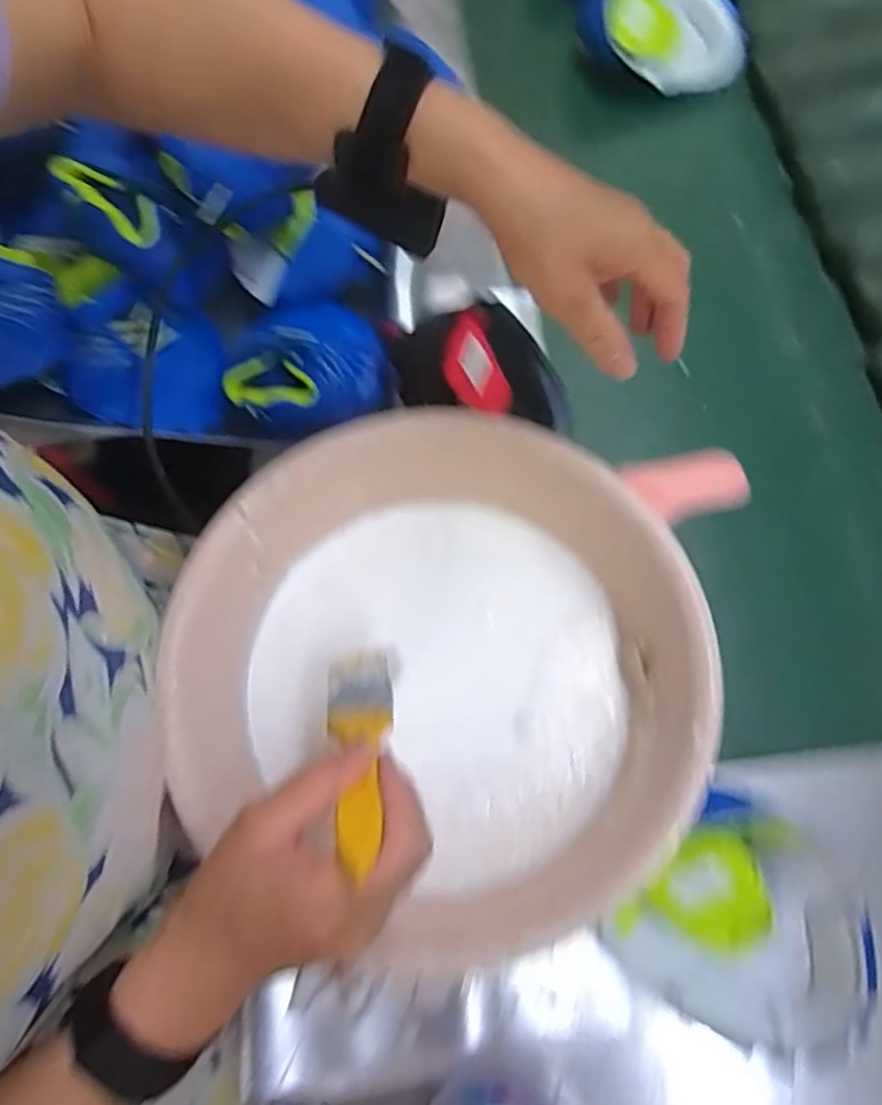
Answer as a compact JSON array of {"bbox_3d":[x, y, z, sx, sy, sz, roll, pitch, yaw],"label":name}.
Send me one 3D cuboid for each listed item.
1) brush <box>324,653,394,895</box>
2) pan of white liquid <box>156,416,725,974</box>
[{"bbox_3d":[-0.042,0.096,0.339,0.034,0.013,0.140,-10,25,-1],"label":"brush"},{"bbox_3d":[0.002,0.067,0.431,0.288,0.112,0.274,-1,69,2],"label":"pan of white liquid"}]

